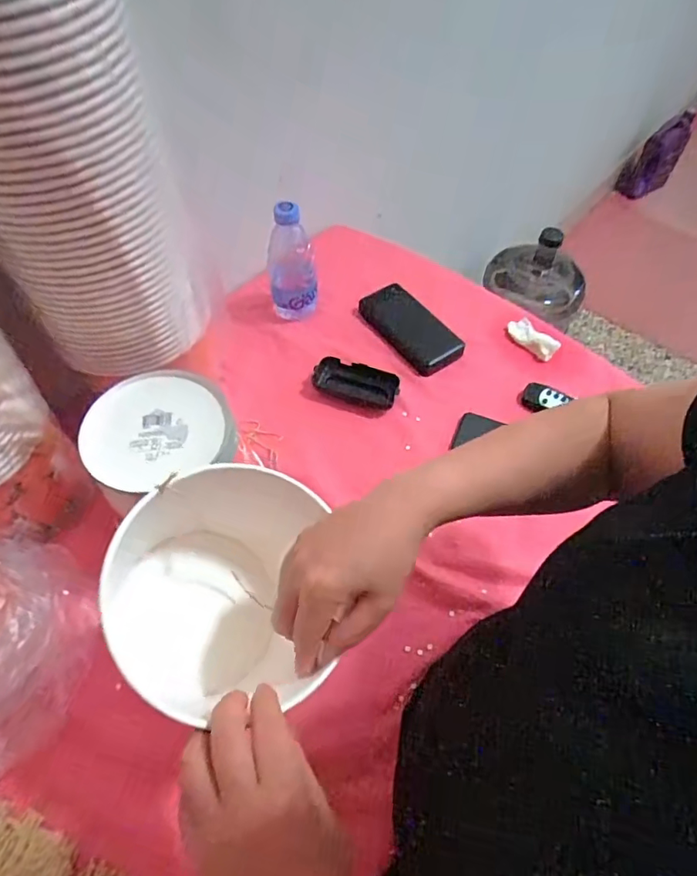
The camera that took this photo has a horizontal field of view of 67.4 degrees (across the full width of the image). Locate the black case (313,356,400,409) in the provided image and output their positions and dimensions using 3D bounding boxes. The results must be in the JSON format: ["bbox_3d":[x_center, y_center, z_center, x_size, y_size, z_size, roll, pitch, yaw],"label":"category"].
[{"bbox_3d":[0.011,-0.074,0.688,0.108,0.026,0.050,12,57,7],"label":"black case"}]

